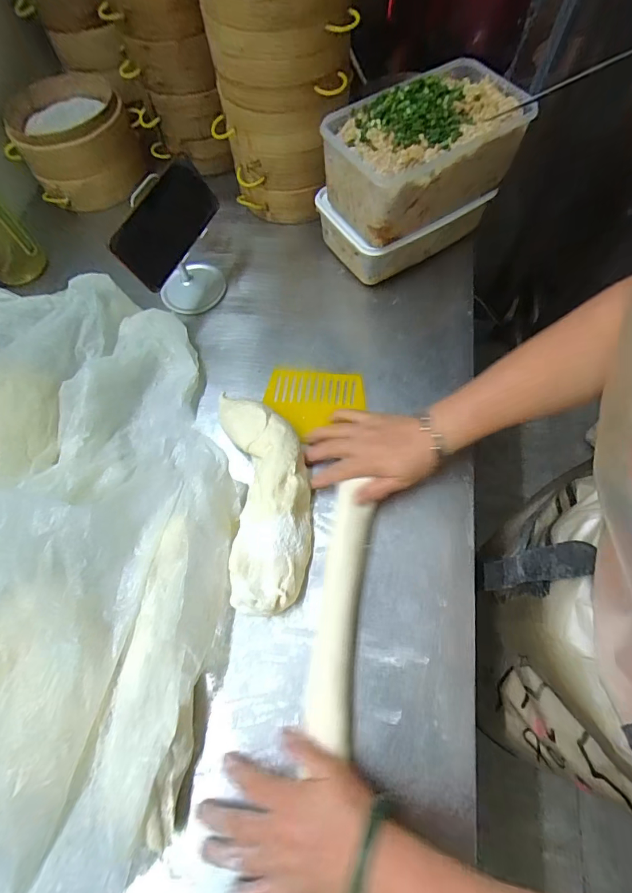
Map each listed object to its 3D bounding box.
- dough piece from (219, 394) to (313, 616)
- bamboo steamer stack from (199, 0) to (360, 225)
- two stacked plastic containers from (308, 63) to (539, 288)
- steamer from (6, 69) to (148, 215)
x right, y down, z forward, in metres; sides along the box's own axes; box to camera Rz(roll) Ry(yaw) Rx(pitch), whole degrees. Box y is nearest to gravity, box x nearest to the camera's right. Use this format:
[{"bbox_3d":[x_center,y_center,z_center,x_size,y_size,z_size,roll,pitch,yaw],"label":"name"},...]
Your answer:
[{"bbox_3d":[-0.055,0.051,0.455,0.092,0.052,0.246,-8,67,-1],"label":"dough piece"},{"bbox_3d":[-0.043,-0.503,0.578,0.180,0.273,0.192,4,67,4],"label":"bamboo steamer stack"},{"bbox_3d":[0.134,-0.352,0.548,0.230,0.191,0.136,-29,69,-9],"label":"two stacked plastic containers"},{"bbox_3d":[-0.399,-0.497,0.679,0.184,0.109,0.181,-29,69,-9],"label":"steamer"}]

